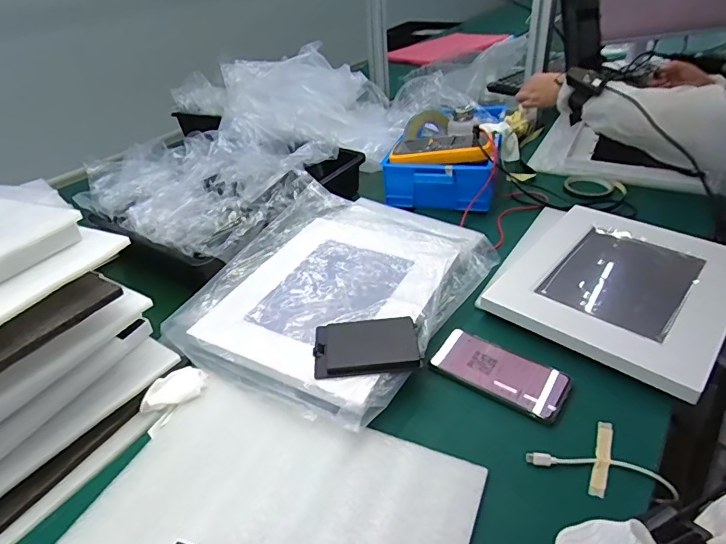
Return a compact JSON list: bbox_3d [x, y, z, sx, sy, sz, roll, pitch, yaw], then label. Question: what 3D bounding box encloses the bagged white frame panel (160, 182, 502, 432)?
[{"bbox_3d":[-0.028,0.004,0.649,0.318,0.034,0.399,16,41,27],"label":"bagged white frame panel"}]

